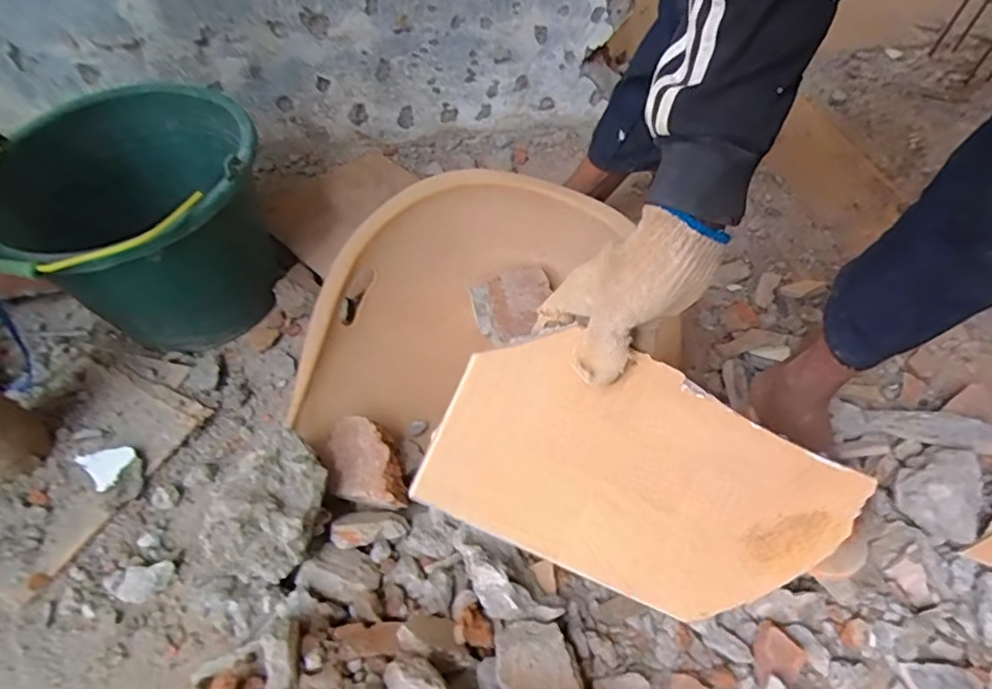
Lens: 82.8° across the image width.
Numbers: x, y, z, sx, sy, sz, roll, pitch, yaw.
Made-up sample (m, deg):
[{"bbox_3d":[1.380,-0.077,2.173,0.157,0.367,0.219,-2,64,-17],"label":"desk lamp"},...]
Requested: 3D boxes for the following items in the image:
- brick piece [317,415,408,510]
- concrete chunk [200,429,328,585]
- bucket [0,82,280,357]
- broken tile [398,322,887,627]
[{"bbox_3d":[-0.145,0.135,0.619,0.074,0.063,0.123,-22,58,-19],"label":"brick piece"},{"bbox_3d":[-0.219,0.149,0.545,0.099,0.066,0.136,13,54,6],"label":"concrete chunk"},{"bbox_3d":[-0.413,-0.133,0.682,0.284,0.219,0.283,2,53,-2],"label":"bucket"},{"bbox_3d":[0.106,0.107,0.433,0.305,0.007,0.171,24,100,0],"label":"broken tile"}]

